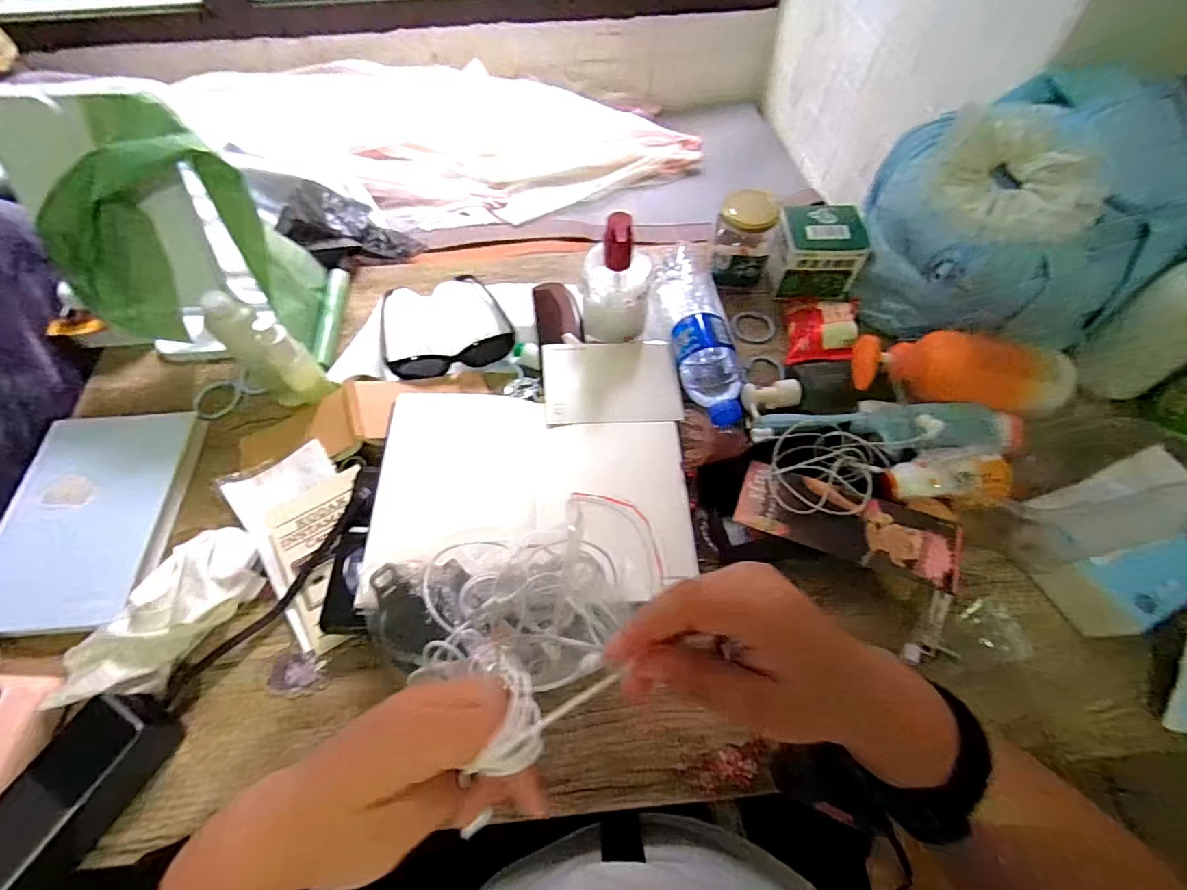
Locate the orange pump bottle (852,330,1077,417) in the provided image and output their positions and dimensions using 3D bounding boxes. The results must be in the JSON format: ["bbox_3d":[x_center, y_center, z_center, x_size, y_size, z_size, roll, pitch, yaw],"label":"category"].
[{"bbox_3d":[0.364,-0.068,0.492,0.201,0.051,0.067,4,61,3],"label":"orange pump bottle"}]

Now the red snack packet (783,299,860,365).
[{"bbox_3d":[0.254,-0.133,0.565,0.074,0.015,0.104,-3,55,29],"label":"red snack packet"}]

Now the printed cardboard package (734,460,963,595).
[{"bbox_3d":[0.218,0.066,0.436,0.176,0.008,0.062,16,65,15],"label":"printed cardboard package"}]

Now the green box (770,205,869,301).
[{"bbox_3d":[0.261,-0.227,0.599,0.096,0.073,0.081,-1,61,0],"label":"green box"}]

